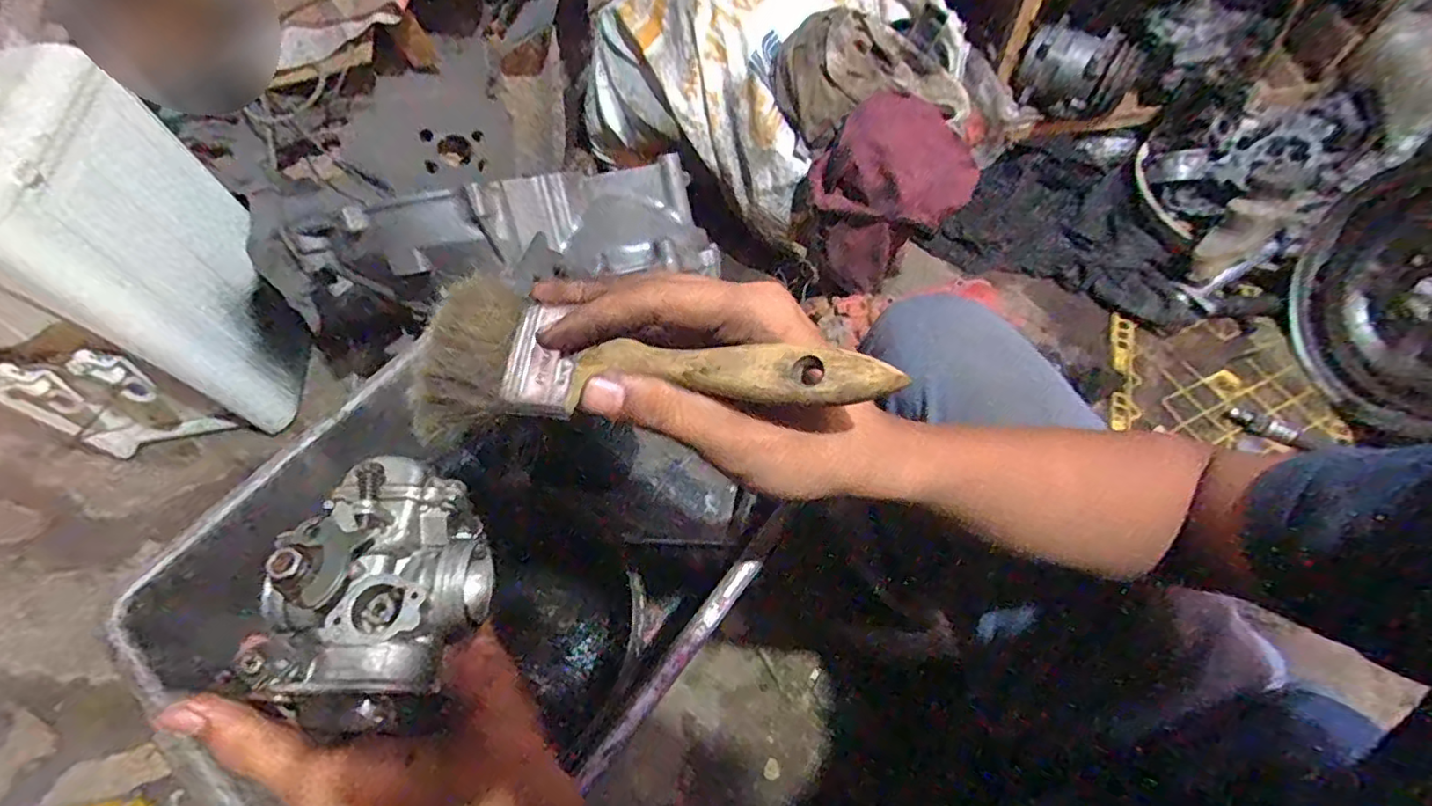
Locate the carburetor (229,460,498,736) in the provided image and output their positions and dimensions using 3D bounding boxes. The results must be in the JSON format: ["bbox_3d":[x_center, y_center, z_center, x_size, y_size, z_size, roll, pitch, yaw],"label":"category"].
[{"bbox_3d":[-0.143,0.078,0.266,0.087,0.050,0.101,21,64,-20],"label":"carburetor"}]

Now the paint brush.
[{"bbox_3d":[-0.033,-0.016,0.233,0.192,0.026,0.065,5,60,20],"label":"paint brush"}]

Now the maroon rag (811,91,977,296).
[{"bbox_3d":[0.262,-0.308,0.928,0.220,0.216,0.170,-32,63,-14],"label":"maroon rag"}]

